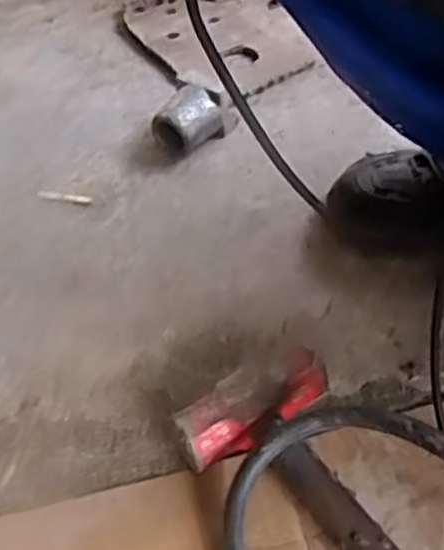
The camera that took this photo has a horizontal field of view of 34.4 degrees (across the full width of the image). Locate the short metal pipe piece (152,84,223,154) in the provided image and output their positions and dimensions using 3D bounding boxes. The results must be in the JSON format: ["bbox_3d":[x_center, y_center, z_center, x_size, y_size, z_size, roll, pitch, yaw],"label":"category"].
[{"bbox_3d":[-0.034,-0.148,0.699,0.063,0.054,0.046,-35,55,-27],"label":"short metal pipe piece"}]

